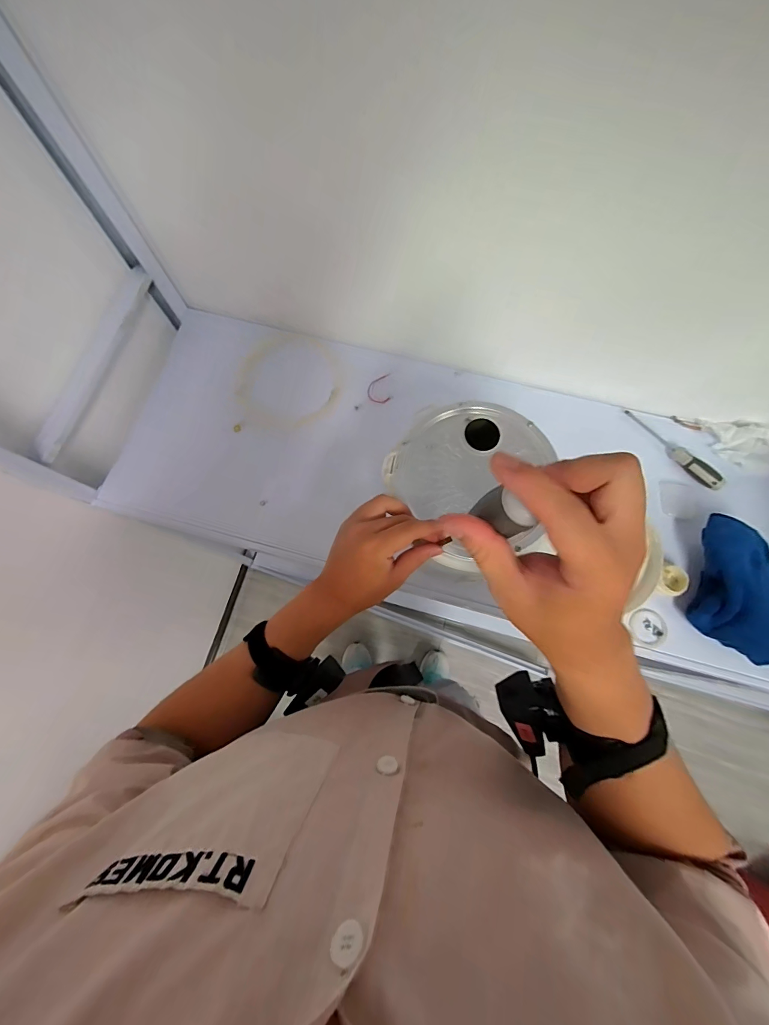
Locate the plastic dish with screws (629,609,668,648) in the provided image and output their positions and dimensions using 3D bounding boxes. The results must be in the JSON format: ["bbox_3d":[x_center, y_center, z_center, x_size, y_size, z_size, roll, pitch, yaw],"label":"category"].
[{"bbox_3d":[0.392,0.173,0.574,0.048,0.016,0.053,-3,75,0],"label":"plastic dish with screws"}]

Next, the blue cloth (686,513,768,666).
[{"bbox_3d":[0.507,0.110,0.548,0.113,0.076,0.188,13,75,4],"label":"blue cloth"}]

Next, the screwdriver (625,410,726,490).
[{"bbox_3d":[0.477,-0.107,0.639,0.029,0.025,0.182,-41,78,-10],"label":"screwdriver"}]

